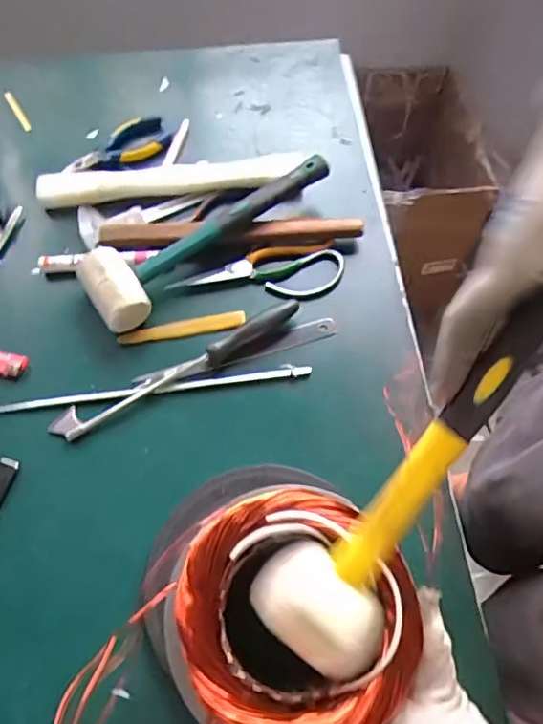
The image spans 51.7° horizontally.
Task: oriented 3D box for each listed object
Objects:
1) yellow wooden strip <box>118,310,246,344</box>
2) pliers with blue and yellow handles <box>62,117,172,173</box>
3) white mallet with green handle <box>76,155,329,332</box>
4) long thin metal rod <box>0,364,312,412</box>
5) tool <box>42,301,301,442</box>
[{"bbox_3d":[-0.090,-0.034,0.567,0.126,0.004,0.017,-11,79,-5],"label":"yellow wooden strip"},{"bbox_3d":[-0.182,-0.253,0.660,0.135,0.035,0.053,-33,69,-14],"label":"pliers with blue and yellow handles"},{"bbox_3d":[-0.068,-0.138,0.594,0.282,0.053,0.087,-38,70,-16],"label":"white mallet with green handle"},{"bbox_3d":[-0.112,0.025,0.538,0.296,0.007,0.014,-7,65,-3],"label":"long thin metal rod"},{"bbox_3d":[-0.088,0.005,0.539,0.254,0.021,0.033,-28,68,-12],"label":"tool"}]

